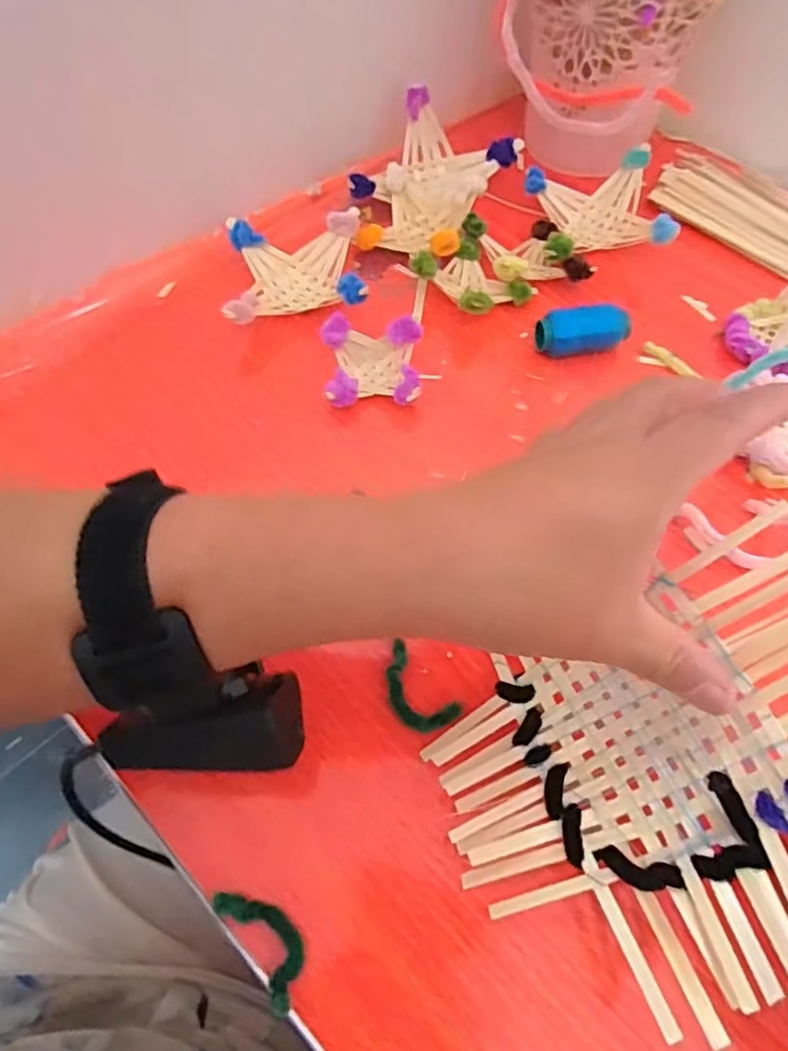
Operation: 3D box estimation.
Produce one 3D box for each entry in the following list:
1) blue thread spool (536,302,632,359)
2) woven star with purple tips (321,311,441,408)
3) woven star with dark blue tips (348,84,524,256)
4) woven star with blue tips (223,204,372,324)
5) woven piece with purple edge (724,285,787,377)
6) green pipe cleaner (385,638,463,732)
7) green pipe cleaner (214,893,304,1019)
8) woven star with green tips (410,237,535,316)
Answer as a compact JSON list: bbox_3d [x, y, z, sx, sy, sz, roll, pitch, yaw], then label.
[{"bbox_3d":[0.113,-0.114,0.382,0.054,0.024,0.025,-13,62,-8],"label":"blue thread spool"},{"bbox_3d":[-0.011,-0.093,0.366,0.056,0.028,0.050,-3,61,-2],"label":"woven star with purple tips"},{"bbox_3d":[0.024,-0.236,0.435,0.090,0.043,0.137,30,65,15],"label":"woven star with dark blue tips"},{"bbox_3d":[-0.060,-0.156,0.398,0.082,0.032,0.079,-7,61,-5],"label":"woven star with blue tips"},{"bbox_3d":[0.234,-0.124,0.382,0.054,0.035,0.063,35,66,17],"label":"woven piece with purple edge"},{"bbox_3d":[0.009,0.075,0.282,0.022,0.006,0.039,-38,68,-19],"label":"green pipe cleaner"},{"bbox_3d":[-0.047,0.152,0.234,0.019,0.010,0.044,-35,67,-18],"label":"green pipe cleaner"},{"bbox_3d":[0.049,-0.154,0.403,0.060,0.028,0.058,41,68,20],"label":"woven star with green tips"}]

